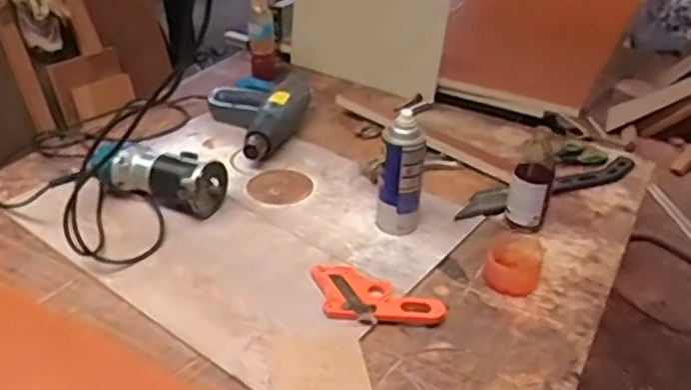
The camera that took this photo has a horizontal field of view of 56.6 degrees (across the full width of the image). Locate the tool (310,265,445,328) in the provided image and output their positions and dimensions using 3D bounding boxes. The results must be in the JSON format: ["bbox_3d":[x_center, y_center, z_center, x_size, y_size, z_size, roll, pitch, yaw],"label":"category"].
[{"bbox_3d":[0.032,0.140,0.852,0.187,0.019,0.099,19,36,22],"label":"tool"}]

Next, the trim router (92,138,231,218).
[{"bbox_3d":[-0.294,-0.030,1.030,0.208,0.075,0.095,13,34,14],"label":"trim router"}]

